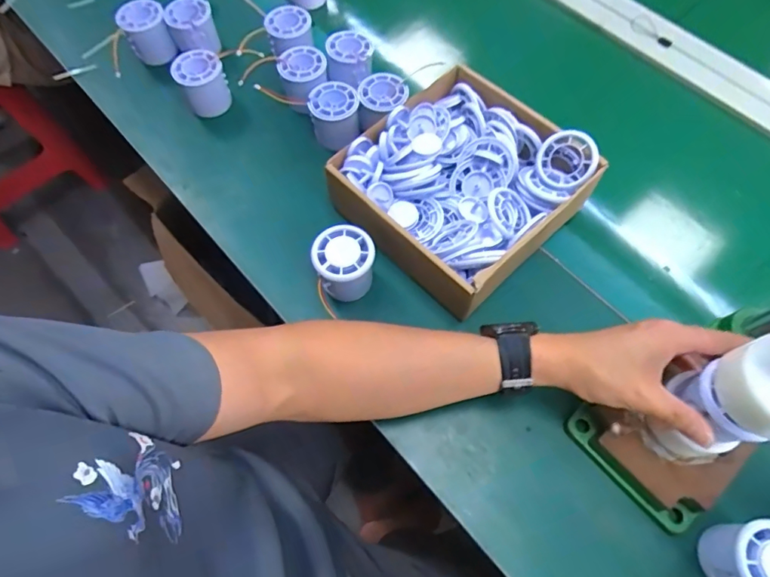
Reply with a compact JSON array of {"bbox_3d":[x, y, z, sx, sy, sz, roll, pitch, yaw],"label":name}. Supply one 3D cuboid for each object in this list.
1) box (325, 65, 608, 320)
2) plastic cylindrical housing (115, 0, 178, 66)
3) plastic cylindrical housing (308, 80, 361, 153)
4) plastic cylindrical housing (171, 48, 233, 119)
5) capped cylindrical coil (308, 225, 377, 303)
[{"bbox_3d":[0.076,-0.104,0.494,0.200,0.074,0.224,41,70,18],"label":"box"},{"bbox_3d":[-0.307,-0.331,0.614,0.056,0.056,0.049,-20,66,-10],"label":"plastic cylindrical housing"},{"bbox_3d":[-0.058,-0.198,0.547,0.052,0.055,0.050,0,64,-1],"label":"plastic cylindrical housing"},{"bbox_3d":[-0.221,-0.248,0.575,0.053,0.065,0.052,0,64,-1],"label":"plastic cylindrical housing"},{"bbox_3d":[-0.040,-0.019,0.463,0.056,0.062,0.059,0,64,-1],"label":"capped cylindrical coil"}]

